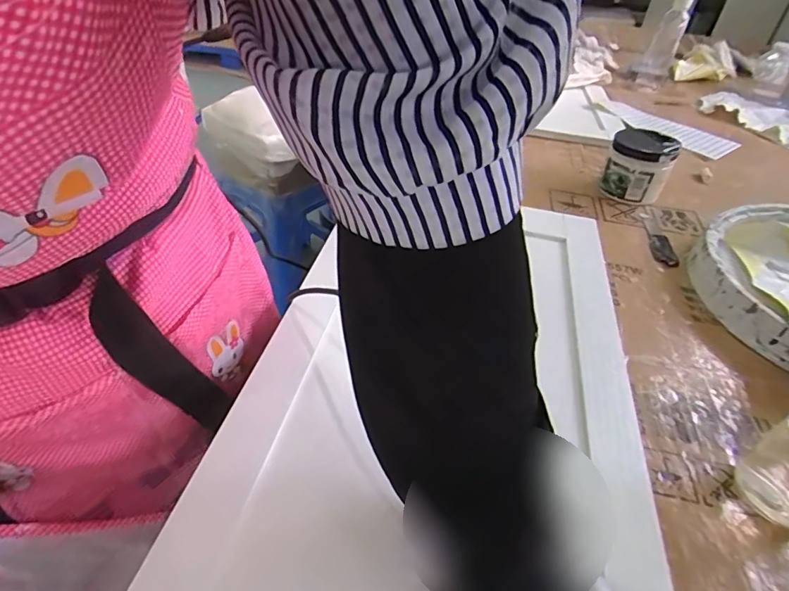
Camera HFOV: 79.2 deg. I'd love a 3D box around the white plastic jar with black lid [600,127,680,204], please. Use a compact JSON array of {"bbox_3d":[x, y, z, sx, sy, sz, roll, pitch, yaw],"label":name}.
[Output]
[{"bbox_3d":[0.315,-0.171,0.620,0.074,0.080,0.075,4,41,-4],"label":"white plastic jar with black lid"}]

